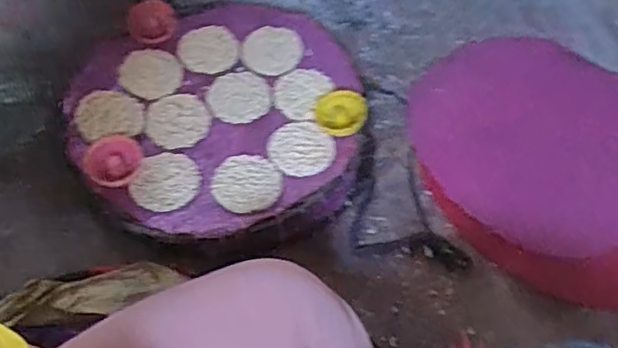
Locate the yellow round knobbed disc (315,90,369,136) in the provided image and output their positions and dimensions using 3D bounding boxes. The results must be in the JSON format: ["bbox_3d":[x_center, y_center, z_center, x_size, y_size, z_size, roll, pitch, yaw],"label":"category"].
[{"bbox_3d":[0.040,-0.077,0.706,0.063,0.018,0.063,-7,63,13],"label":"yellow round knobbed disc"}]

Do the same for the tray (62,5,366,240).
[{"bbox_3d":[-0.112,-0.087,0.731,0.361,0.063,0.347,1,64,-2],"label":"tray"}]

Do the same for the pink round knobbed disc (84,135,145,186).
[{"bbox_3d":[-0.223,-0.014,0.658,0.060,0.014,0.065,-3,57,-7],"label":"pink round knobbed disc"}]

